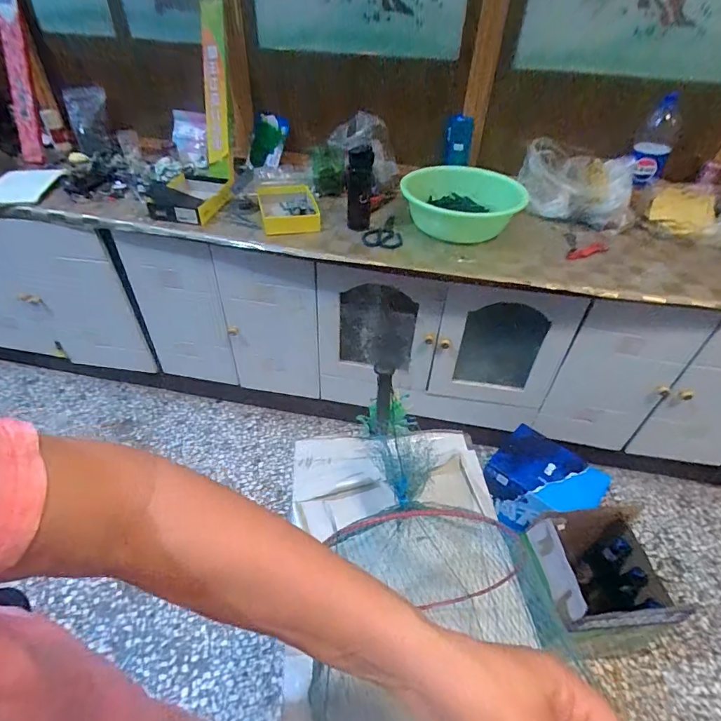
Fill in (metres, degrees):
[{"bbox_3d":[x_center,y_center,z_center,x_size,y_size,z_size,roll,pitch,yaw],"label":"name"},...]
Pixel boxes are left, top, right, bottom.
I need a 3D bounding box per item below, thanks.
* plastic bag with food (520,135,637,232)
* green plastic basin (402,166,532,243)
[{"bbox_3d":[0.640,-0.512,1.275,0.332,0.182,0.149,14,44,12],"label":"plastic bag with food"},{"bbox_3d":[0.293,-0.470,1.275,0.324,0.122,0.324,2,43,-1],"label":"green plastic basin"}]

